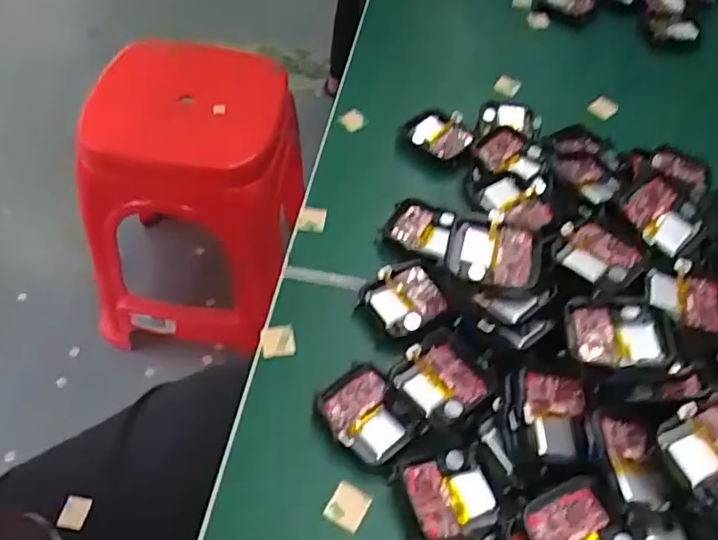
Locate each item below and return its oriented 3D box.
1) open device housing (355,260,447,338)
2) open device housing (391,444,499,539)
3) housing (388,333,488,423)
[{"bbox_3d":[0.024,0.014,0.317,0.039,0.012,0.034,-27,57,-22],"label":"open device housing"},{"bbox_3d":[0.038,0.093,0.260,0.038,0.011,0.035,-18,54,-16],"label":"open device housing"},{"bbox_3d":[0.038,0.050,0.282,0.039,0.014,0.037,-35,60,-27],"label":"housing"}]

